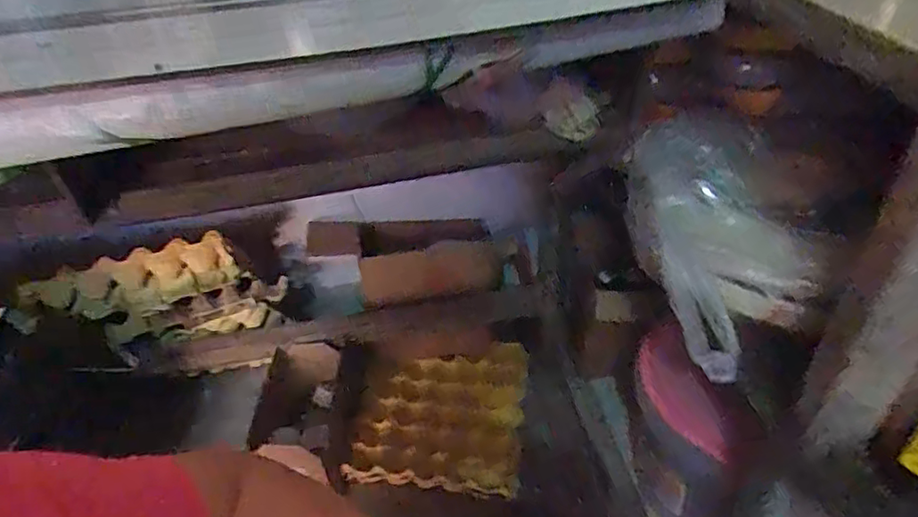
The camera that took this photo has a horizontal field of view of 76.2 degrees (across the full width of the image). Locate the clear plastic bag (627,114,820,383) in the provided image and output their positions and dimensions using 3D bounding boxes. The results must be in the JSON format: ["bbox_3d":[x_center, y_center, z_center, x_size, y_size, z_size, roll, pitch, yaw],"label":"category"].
[{"bbox_3d":[0.252,-0.023,0.596,0.119,0.142,0.241,-7,39,-4],"label":"clear plastic bag"}]

